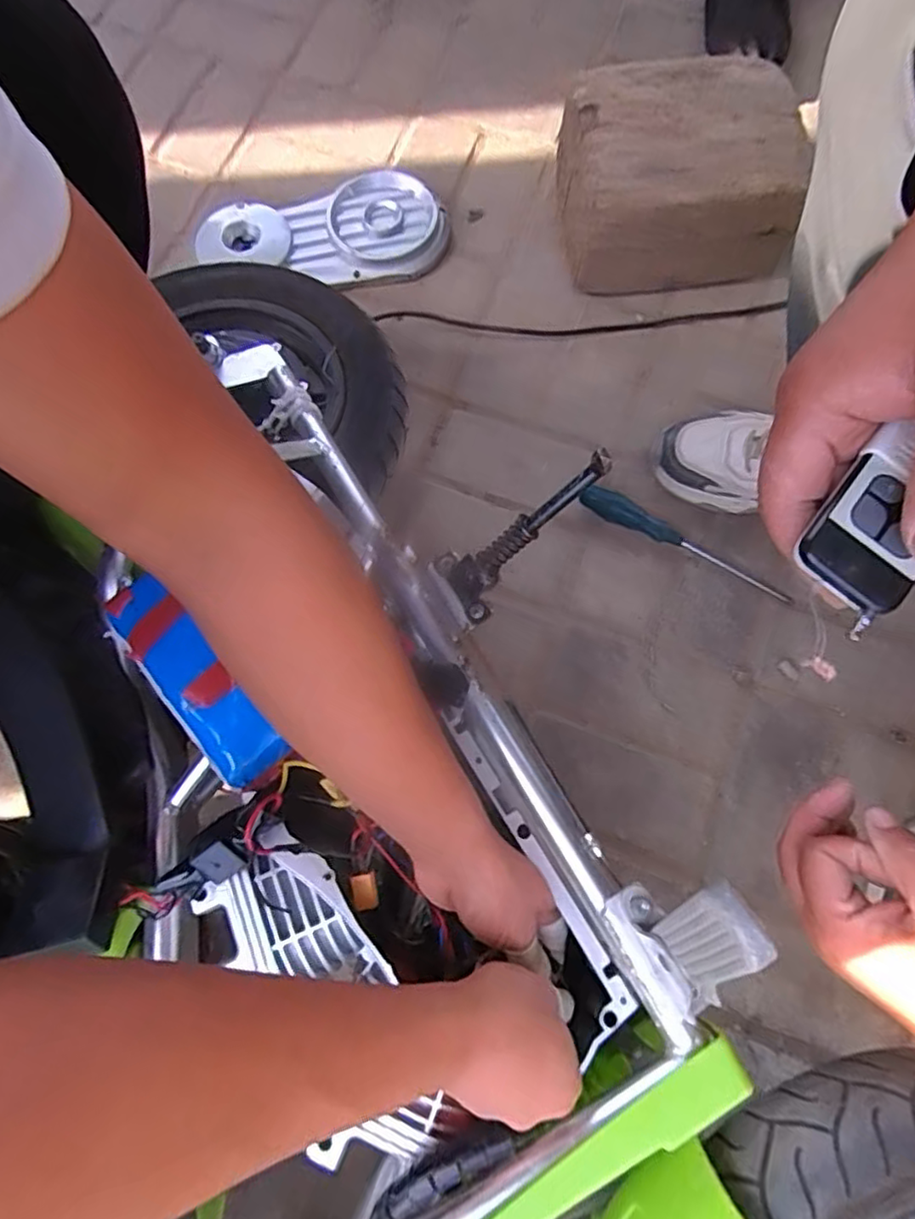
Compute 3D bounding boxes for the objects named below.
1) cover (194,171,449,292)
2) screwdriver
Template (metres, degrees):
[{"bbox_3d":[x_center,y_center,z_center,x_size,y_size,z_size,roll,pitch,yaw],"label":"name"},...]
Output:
[{"bbox_3d":[-0.163,-0.461,0.762,0.299,0.033,0.150,-10,74,-2],"label":"cover"},{"bbox_3d":[0.241,-0.068,0.647,0.239,0.023,0.025,30,76,8],"label":"screwdriver"}]

